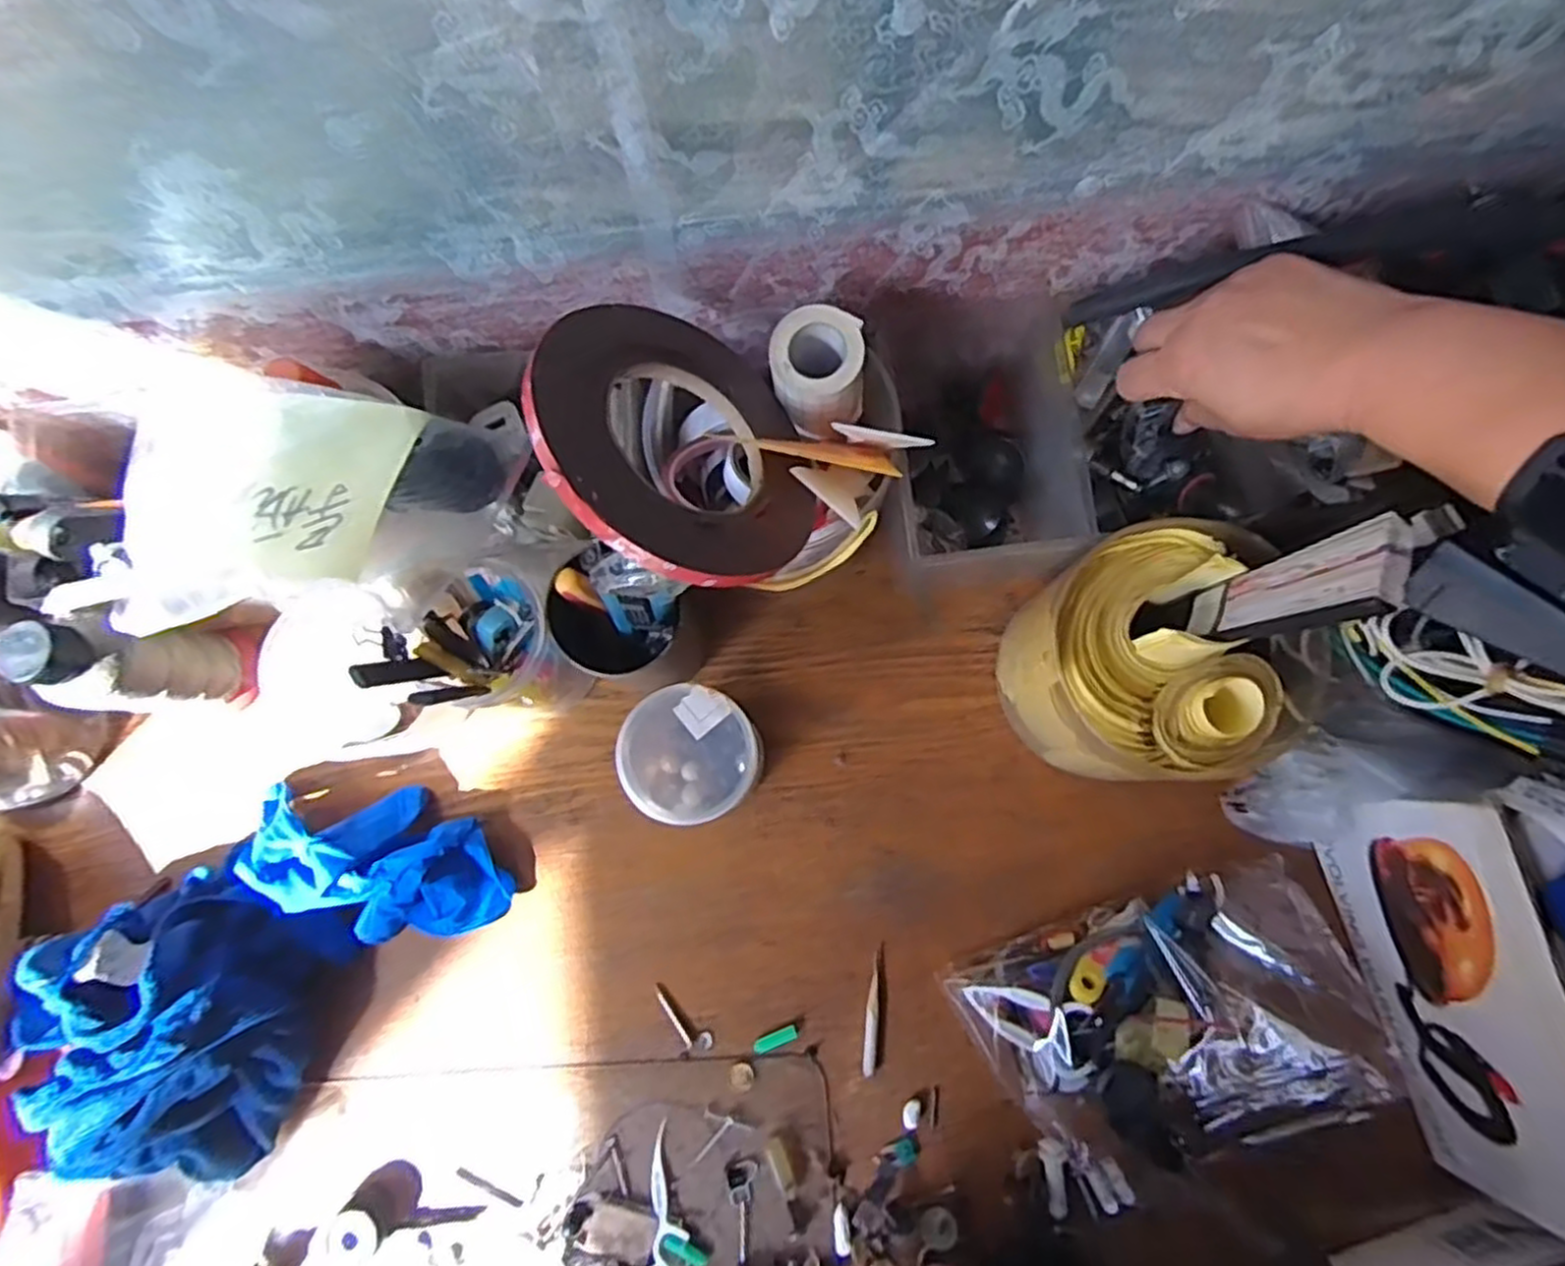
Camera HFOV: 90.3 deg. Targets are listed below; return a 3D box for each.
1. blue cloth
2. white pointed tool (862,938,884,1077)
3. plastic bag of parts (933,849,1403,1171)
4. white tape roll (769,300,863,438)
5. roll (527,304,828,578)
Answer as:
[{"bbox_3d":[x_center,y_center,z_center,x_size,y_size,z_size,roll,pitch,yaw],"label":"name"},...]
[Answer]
[{"bbox_3d":[-0.292,0.176,0.419,0.245,0.070,0.155,-44,81,-8],"label":"blue cloth"},{"bbox_3d":[0.052,0.215,0.444,0.007,0.004,0.070,6,78,2],"label":"white pointed tool"},{"bbox_3d":[0.210,0.212,0.414,0.202,0.053,0.129,-20,79,-3],"label":"plastic bag of parts"},{"bbox_3d":[0.017,-0.126,0.385,0.044,0.049,0.044,0,78,1],"label":"white tape roll"},{"bbox_3d":[-0.042,-0.083,0.339,0.134,0.012,0.130,-26,86,-45],"label":"roll"}]

